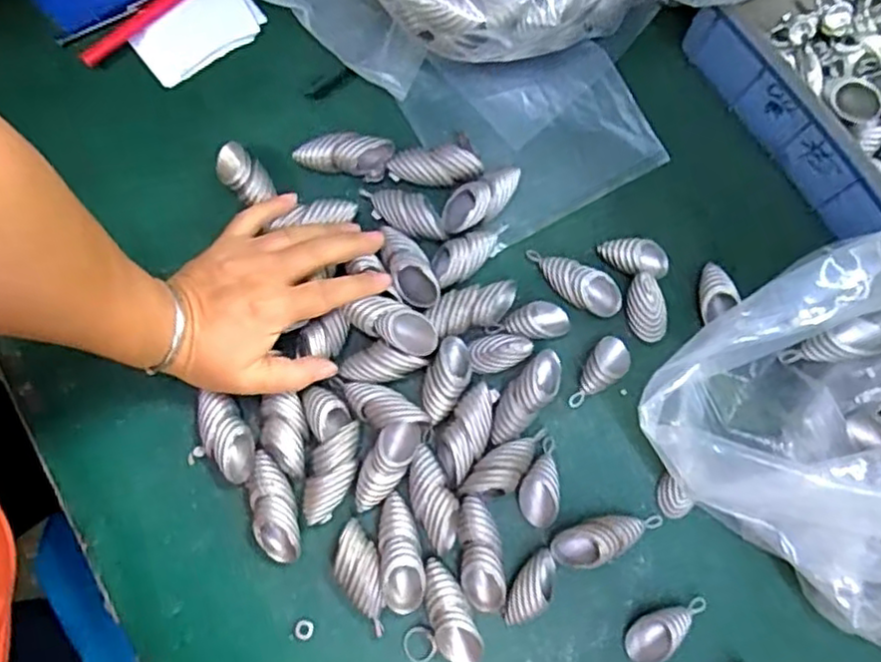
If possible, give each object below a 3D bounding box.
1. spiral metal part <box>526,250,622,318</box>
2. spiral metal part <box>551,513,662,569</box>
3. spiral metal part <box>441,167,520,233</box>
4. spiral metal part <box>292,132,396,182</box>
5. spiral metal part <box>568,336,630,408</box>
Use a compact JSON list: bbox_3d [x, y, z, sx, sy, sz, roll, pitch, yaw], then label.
[{"bbox_3d":[0.089,-0.032,0.457,0.069,0.024,0.025,27,79,5],"label":"spiral metal part"},{"bbox_3d":[0.104,0.128,0.422,0.068,0.022,0.026,-23,79,-6],"label":"spiral metal part"},{"bbox_3d":[0.030,-0.090,0.467,0.065,0.029,0.028,-30,80,-7],"label":"spiral metal part"},{"bbox_3d":[-0.068,-0.123,0.470,0.066,0.025,0.023,11,78,1],"label":"spiral metal part"},{"bbox_3d":[0.105,0.028,0.445,0.024,0.013,0.054,39,80,7],"label":"spiral metal part"}]

